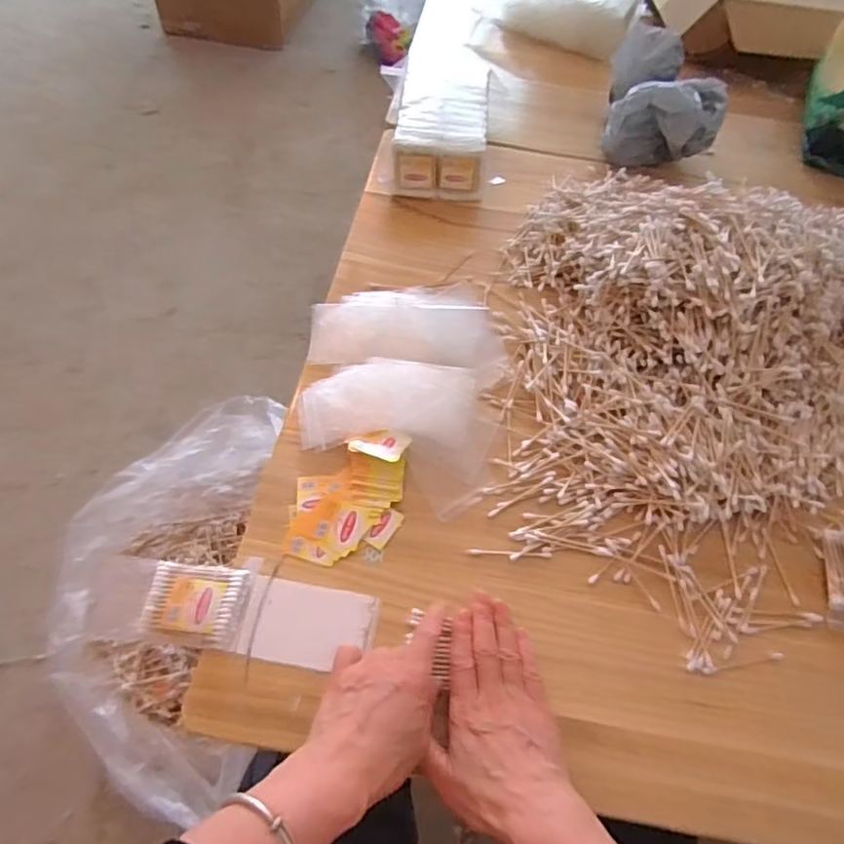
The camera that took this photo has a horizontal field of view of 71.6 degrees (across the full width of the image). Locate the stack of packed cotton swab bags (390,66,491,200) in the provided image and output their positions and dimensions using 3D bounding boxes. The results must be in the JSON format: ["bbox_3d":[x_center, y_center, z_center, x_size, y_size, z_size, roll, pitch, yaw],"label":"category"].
[{"bbox_3d":[0.023,-0.370,0.759,0.119,0.071,0.146,4,61,1],"label":"stack of packed cotton swab bags"}]

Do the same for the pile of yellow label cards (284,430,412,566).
[{"bbox_3d":[-0.066,0.066,0.525,0.098,0.021,0.115,2,62,1],"label":"pile of yellow label cards"}]

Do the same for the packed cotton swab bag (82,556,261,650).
[{"bbox_3d":[-0.204,0.144,0.478,0.124,0.018,0.069,4,62,2],"label":"packed cotton swab bag"}]

